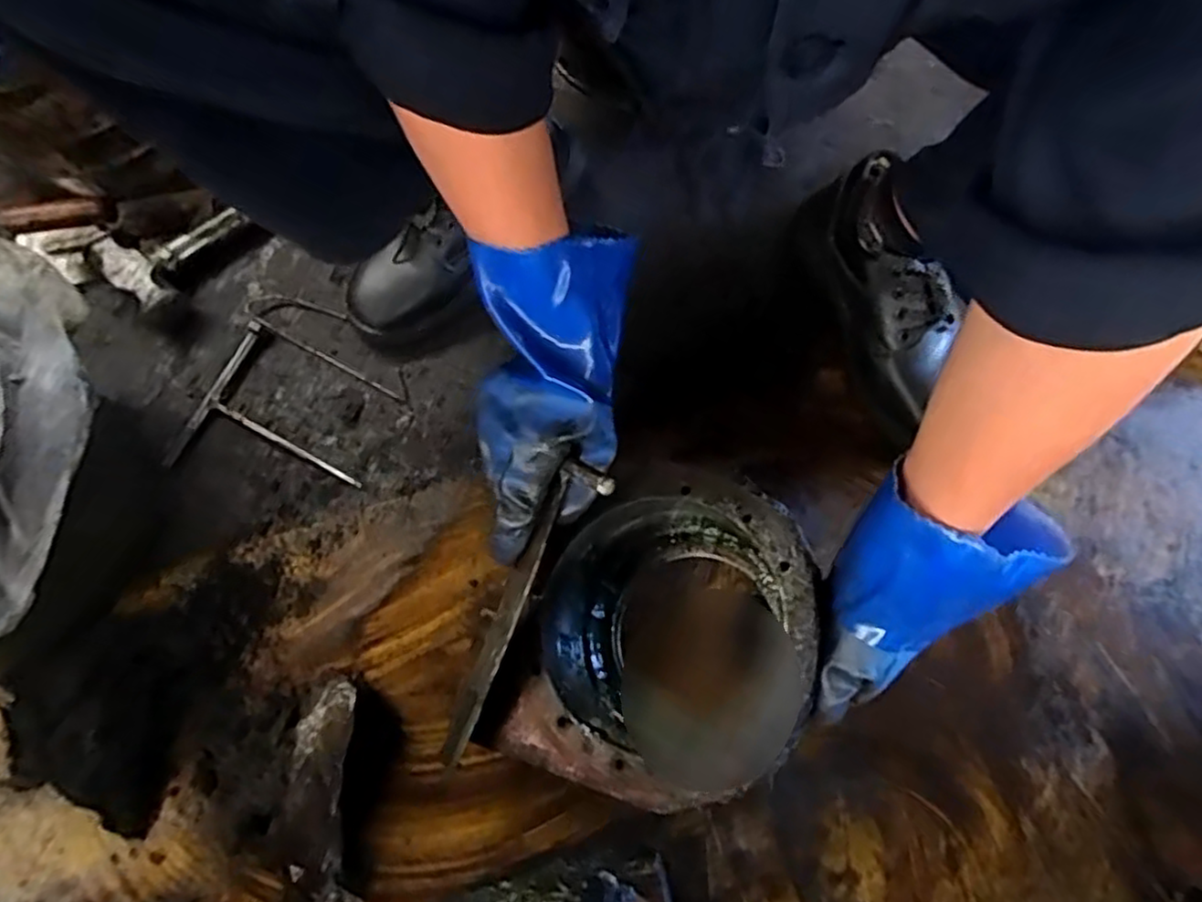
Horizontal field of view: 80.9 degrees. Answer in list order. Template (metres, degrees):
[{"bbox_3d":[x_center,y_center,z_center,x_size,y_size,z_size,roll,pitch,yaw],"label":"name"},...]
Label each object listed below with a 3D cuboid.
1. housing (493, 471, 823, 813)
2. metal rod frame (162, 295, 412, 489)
[{"bbox_3d":[0.054,0.130,0.508,0.196,0.096,0.220,9,74,25],"label":"housing"},{"bbox_3d":[-0.273,-0.047,0.646,0.181,0.010,0.182,18,75,5],"label":"metal rod frame"}]

